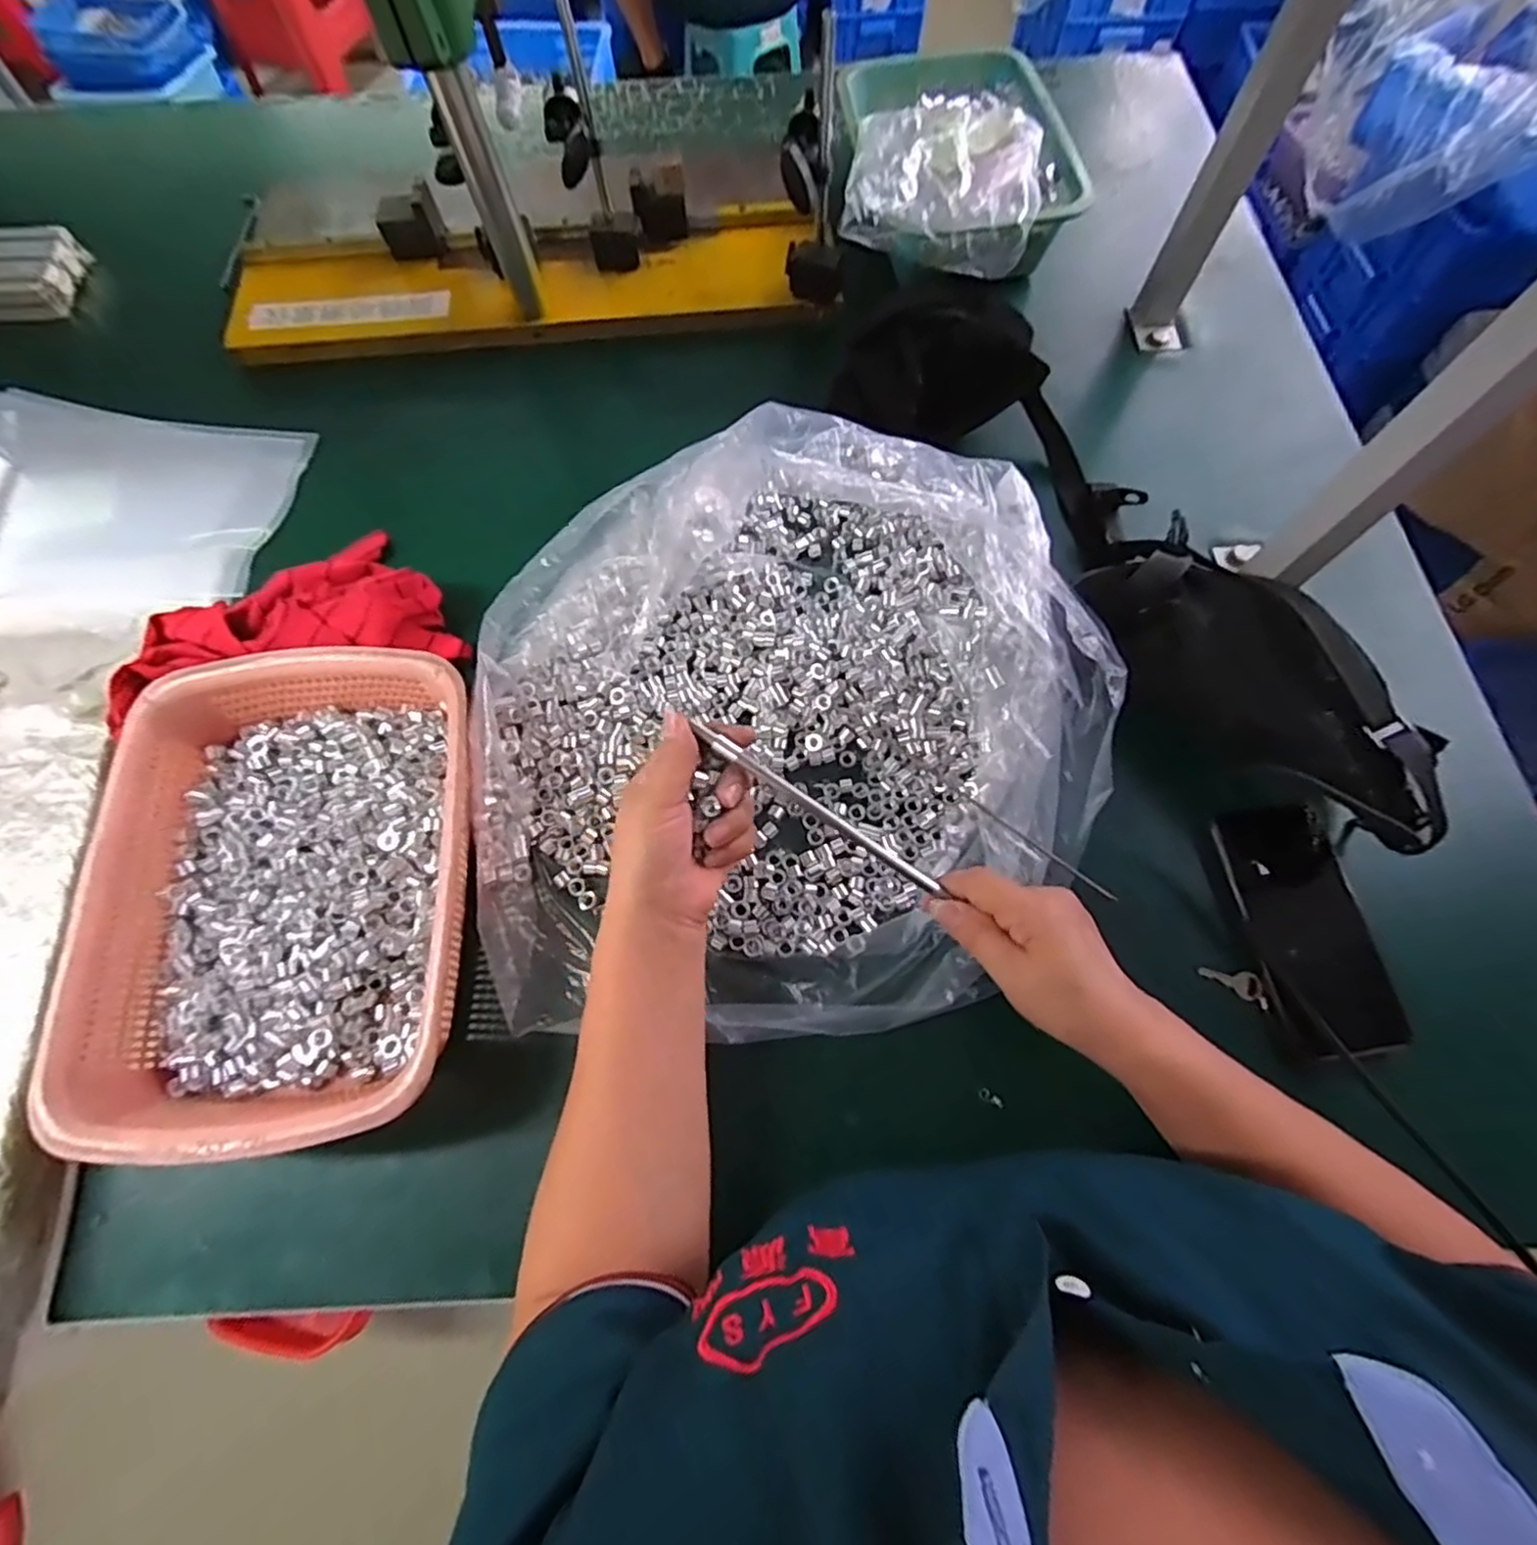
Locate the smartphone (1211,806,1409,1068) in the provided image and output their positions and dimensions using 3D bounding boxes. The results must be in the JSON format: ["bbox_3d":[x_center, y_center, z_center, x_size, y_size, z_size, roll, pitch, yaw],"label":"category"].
[{"bbox_3d":[0.351,0.099,0.438,0.066,0.008,0.155,-14,71,12],"label":"smartphone"}]

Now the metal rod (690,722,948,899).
[{"bbox_3d":[0.030,0.023,0.408,0.177,0.010,0.008,34,72,-4],"label":"metal rod"}]

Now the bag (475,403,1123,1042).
[{"bbox_3d":[0.003,-0.059,0.470,0.423,0.092,0.444,-9,69,-3],"label":"bag"}]

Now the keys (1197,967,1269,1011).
[{"bbox_3d":[0.307,0.137,0.442,0.040,0.005,0.017,22,70,27],"label":"keys"}]

